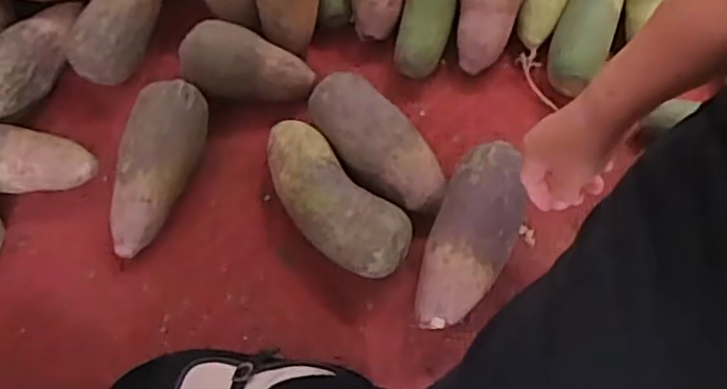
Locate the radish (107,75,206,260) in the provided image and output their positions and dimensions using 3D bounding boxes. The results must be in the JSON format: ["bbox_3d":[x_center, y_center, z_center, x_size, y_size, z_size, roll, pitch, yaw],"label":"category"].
[{"bbox_3d":[-0.206,-0.028,0.652,0.077,0.068,0.175,14,71,5],"label":"radish"}]

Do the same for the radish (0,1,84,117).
[{"bbox_3d":[-0.355,-0.146,0.688,0.062,0.055,0.163,24,60,8],"label":"radish"}]

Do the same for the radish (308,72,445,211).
[{"bbox_3d":[0.010,-0.047,0.665,0.077,0.068,0.168,-40,75,-13],"label":"radish"}]

